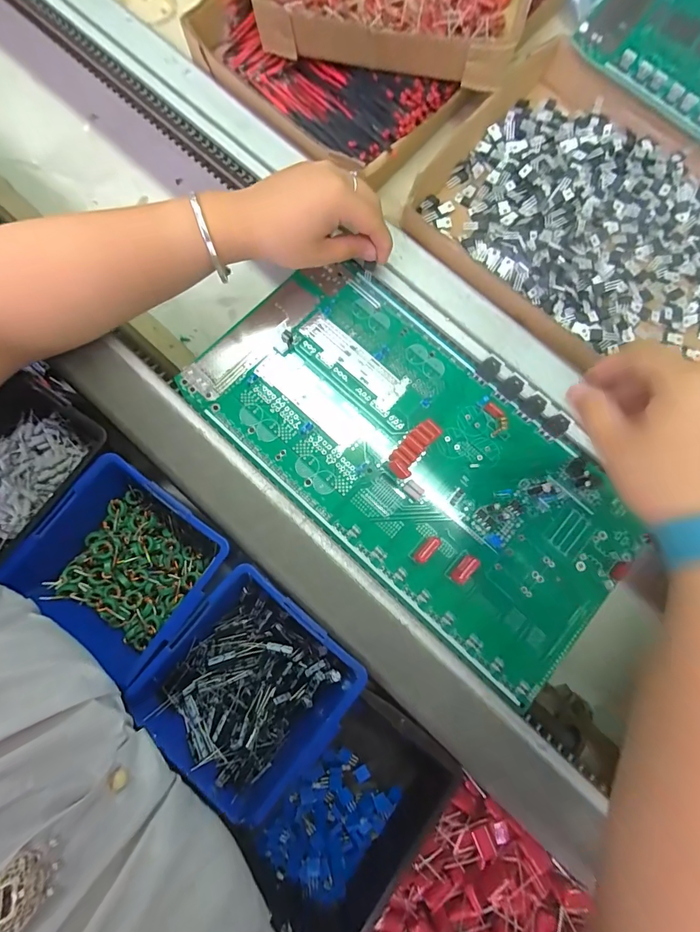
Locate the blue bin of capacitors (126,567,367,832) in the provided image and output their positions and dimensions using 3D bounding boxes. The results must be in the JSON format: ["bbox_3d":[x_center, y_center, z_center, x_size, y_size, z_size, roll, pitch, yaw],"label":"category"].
[{"bbox_3d":[-0.072,0.156,0.279,0.117,0.047,0.128,40,80,6],"label":"blue bin of capacitors"}]

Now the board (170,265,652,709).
[{"bbox_3d":[0.056,-0.015,0.307,0.352,0.018,0.184,41,81,7],"label":"board"}]

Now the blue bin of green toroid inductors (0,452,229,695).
[{"bbox_3d":[-0.162,0.076,0.294,0.123,0.052,0.119,36,81,5],"label":"blue bin of green toroid inductors"}]

